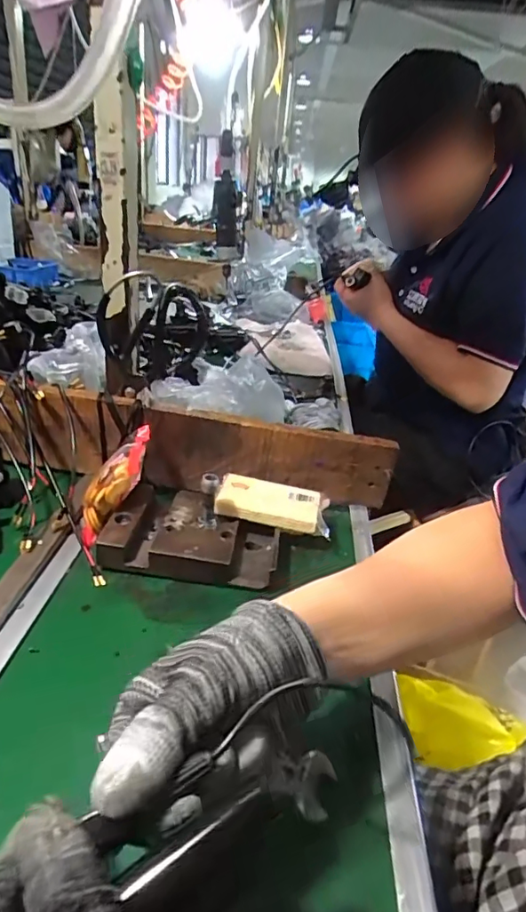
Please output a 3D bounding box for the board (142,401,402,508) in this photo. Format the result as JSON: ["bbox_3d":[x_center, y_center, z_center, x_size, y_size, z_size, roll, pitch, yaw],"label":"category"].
[{"bbox_3d":[0.005,0.004,0.532,0.246,0.089,0.018,7,27,3],"label":"board"}]

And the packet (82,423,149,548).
[{"bbox_3d":[-0.135,0.025,0.479,0.040,0.114,0.033,26,-5,36],"label":"packet"}]

